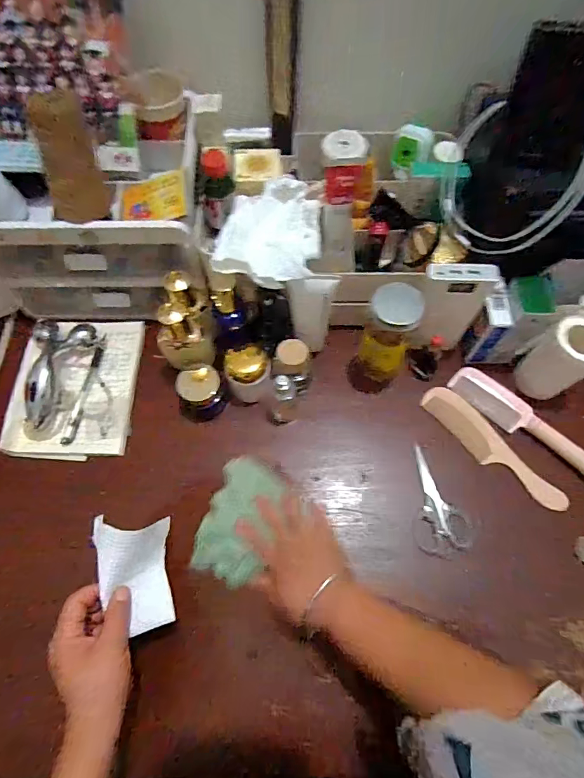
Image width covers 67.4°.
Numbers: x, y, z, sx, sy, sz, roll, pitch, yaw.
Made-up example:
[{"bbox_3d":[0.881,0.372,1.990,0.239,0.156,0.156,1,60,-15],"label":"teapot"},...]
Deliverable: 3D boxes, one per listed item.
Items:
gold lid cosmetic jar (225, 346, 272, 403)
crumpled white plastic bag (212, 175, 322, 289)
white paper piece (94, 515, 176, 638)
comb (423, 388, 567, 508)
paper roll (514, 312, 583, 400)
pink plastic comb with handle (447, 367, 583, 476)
[{"bbox_3d":[-0.052,-0.016,0.565,0.057,0.055,0.061,-22,68,-8],"label":"gold lid cosmetic jar"},{"bbox_3d":[-0.023,-0.178,0.500,0.109,0.037,0.131,4,67,3],"label":"crumpled white plastic bag"},{"bbox_3d":[-0.157,0.184,0.438,0.072,0.015,0.107,3,75,-36],"label":"white paper piece"},{"bbox_3d":[0.253,0.076,0.562,0.042,0.015,0.206,-37,71,-14],"label":"comb"},{"bbox_3d":[0.336,-0.036,0.544,0.063,0.110,0.063,0,66,1],"label":"paper roll"},{"bbox_3d":[0.305,0.049,0.566,0.221,0.009,0.043,42,93,19],"label":"pink plastic comb with handle"}]

